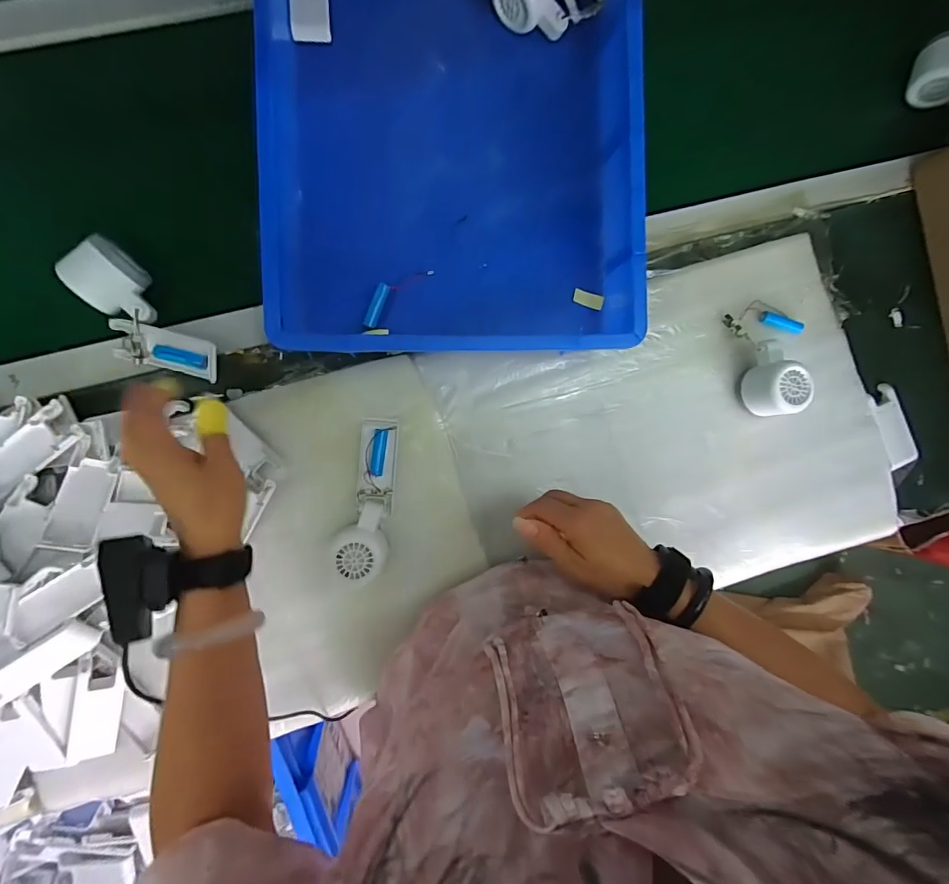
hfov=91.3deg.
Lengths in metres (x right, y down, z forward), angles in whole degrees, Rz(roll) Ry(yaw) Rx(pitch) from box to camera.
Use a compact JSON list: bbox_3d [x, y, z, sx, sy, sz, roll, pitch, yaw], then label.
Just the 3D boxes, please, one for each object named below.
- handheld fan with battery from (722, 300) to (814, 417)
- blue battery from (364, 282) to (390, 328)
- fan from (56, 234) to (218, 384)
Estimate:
[{"bbox_3d":[0.347,-0.098,0.520,0.094,0.046,0.131,-14,93,-3],"label":"handheld fan with battery"},{"bbox_3d":[-0.104,-0.145,0.499,0.013,0.017,0.048,21,86,-3],"label":"blue battery"},{"bbox_3d":[-0.326,-0.116,0.454,0.072,0.033,0.158,-42,104,-5],"label":"fan"}]

